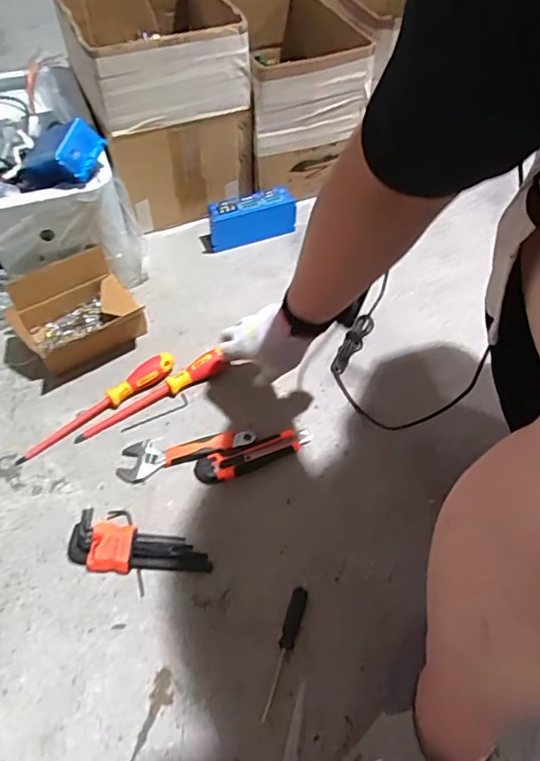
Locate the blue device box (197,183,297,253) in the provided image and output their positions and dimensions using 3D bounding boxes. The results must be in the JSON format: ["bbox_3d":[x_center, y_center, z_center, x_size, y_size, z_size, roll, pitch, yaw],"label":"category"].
[{"bbox_3d":[-0.039,-0.291,0.971,0.173,0.076,0.047,-18,57,-14],"label":"blue device box"}]

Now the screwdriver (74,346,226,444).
[{"bbox_3d":[-0.171,0.024,0.782,0.231,0.025,0.026,-31,61,-12],"label":"screwdriver"}]

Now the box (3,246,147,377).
[{"bbox_3d":[-0.292,-0.104,0.823,0.169,0.090,0.141,-33,62,-22],"label":"box"}]

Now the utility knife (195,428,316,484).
[{"bbox_3d":[-0.020,0.101,0.733,0.164,0.014,0.042,-16,57,-13],"label":"utility knife"}]

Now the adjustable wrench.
[{"bbox_3d":[-0.117,0.091,0.740,0.184,0.011,0.053,-17,57,-13],"label":"adjustable wrench"}]

